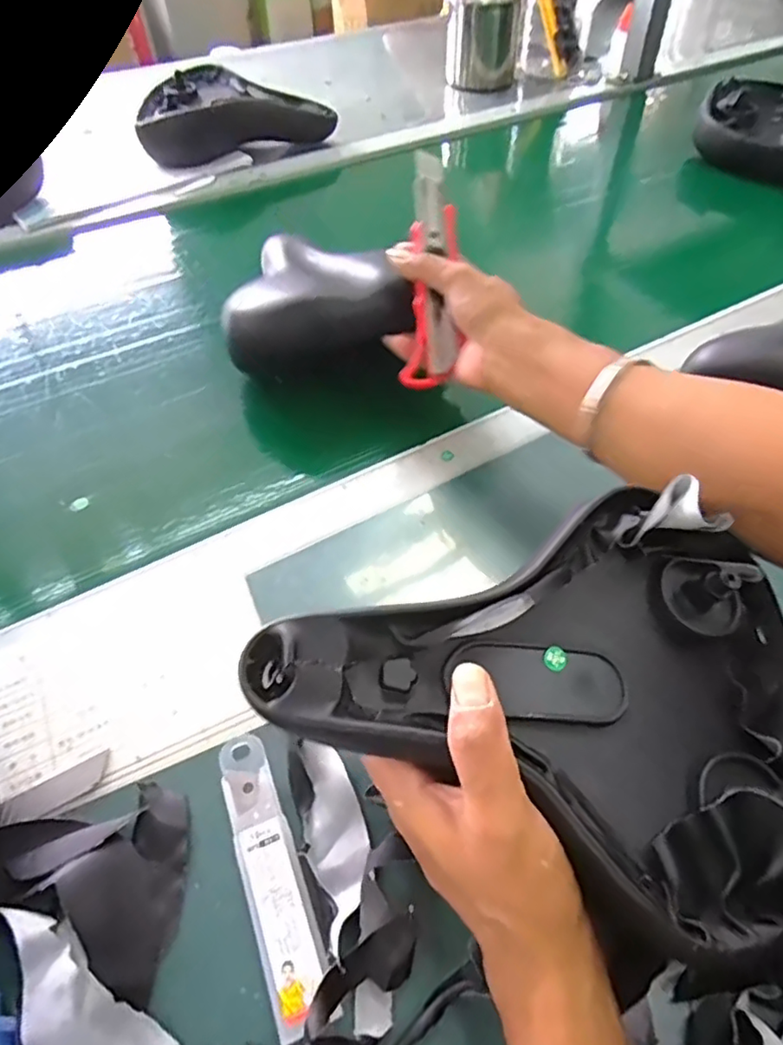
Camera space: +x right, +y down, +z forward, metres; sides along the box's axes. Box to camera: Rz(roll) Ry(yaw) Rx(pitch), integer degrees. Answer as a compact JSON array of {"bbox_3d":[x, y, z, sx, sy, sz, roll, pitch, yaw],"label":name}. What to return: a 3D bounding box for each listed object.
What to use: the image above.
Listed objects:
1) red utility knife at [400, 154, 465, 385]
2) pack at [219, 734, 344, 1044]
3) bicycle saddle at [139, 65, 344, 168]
[{"bbox_3d":[0.029,-0.180,0.433,0.036,0.018,0.171,2,81,3],"label":"red utility knife"},{"bbox_3d":[-0.055,0.153,0.274,0.025,0.009,0.125,-19,53,-13],"label":"pack"},{"bbox_3d":[-0.216,-0.546,0.813,0.246,0.071,0.136,-20,53,-14],"label":"bicycle saddle"}]

